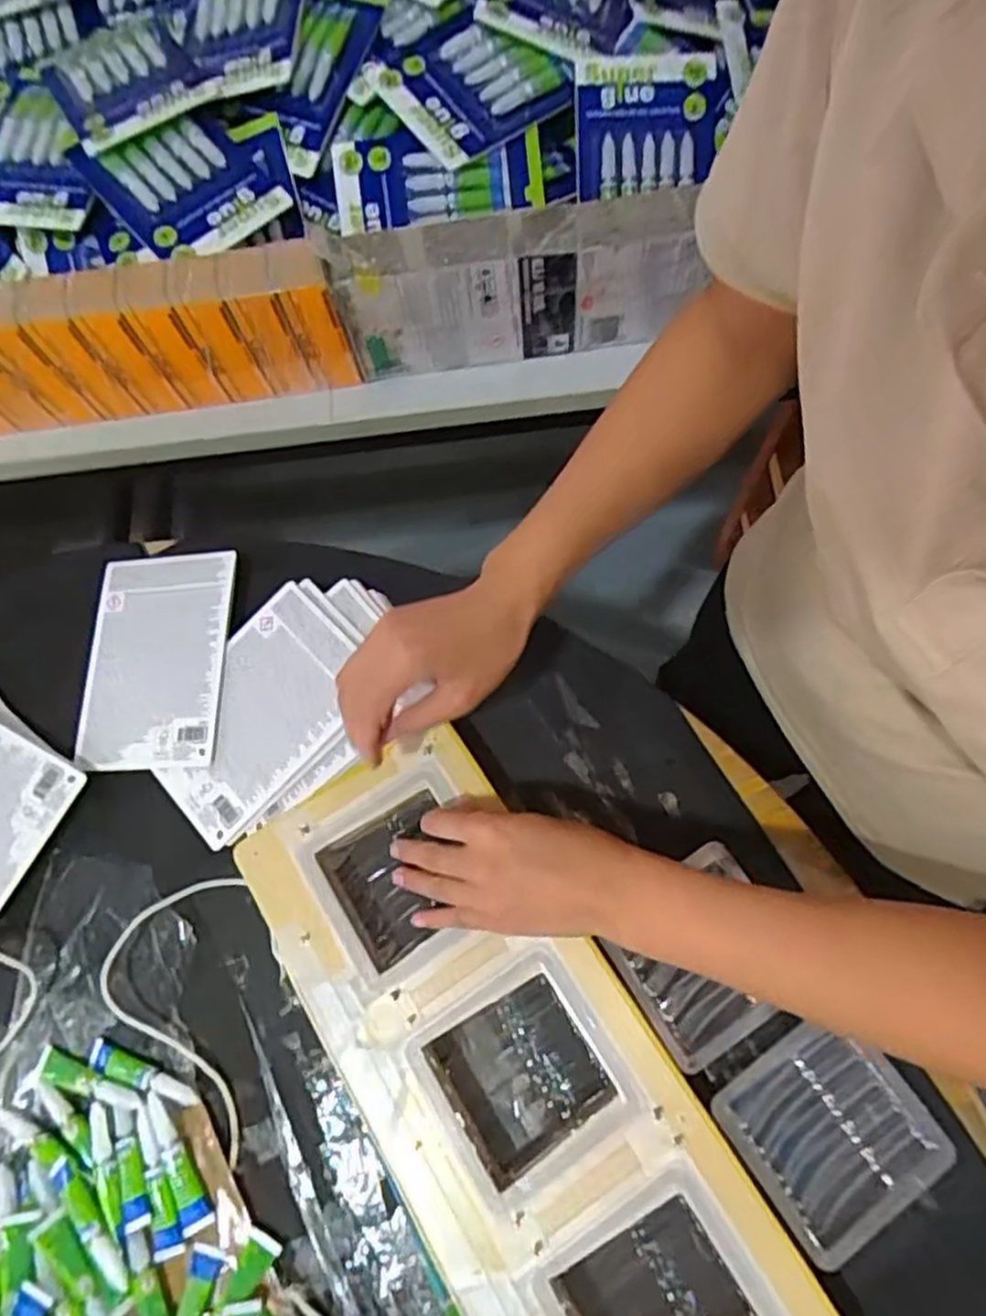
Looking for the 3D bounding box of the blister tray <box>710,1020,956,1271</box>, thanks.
[{"bbox_3d":[0.200,0.278,0.436,0.105,0.012,0.101,-33,72,-7],"label":"blister tray"}]

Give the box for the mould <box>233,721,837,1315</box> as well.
[{"bbox_3d":[0.010,0.251,0.447,0.173,0.041,0.415,-35,73,-12],"label":"mould"}]

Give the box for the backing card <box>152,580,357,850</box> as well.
[{"bbox_3d":[-0.172,0.040,0.538,0.108,0.005,0.172,39,84,17],"label":"backing card"}]

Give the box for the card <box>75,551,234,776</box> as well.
[{"bbox_3d":[-0.259,-0.001,0.566,0.113,0.006,0.170,-3,72,11],"label":"card"}]

